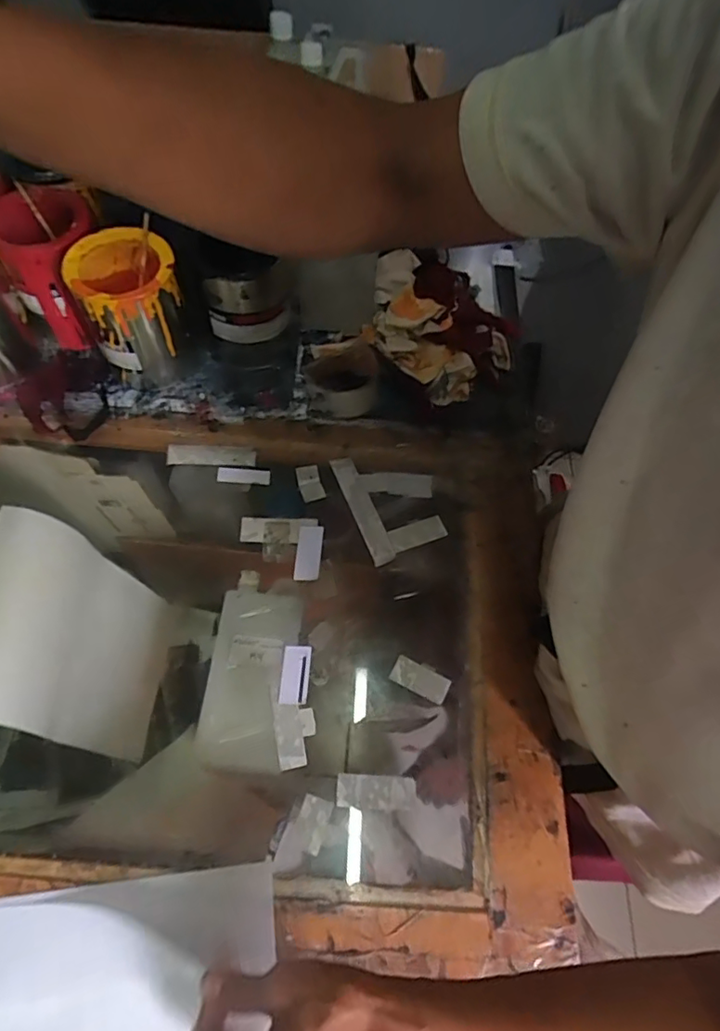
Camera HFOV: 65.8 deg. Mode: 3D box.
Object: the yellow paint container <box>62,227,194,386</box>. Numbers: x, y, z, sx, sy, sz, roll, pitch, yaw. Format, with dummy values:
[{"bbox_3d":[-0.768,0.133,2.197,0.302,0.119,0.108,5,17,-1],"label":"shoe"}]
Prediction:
[{"bbox_3d":[-0.255,-0.227,0.631,0.102,0.153,0.113,-31,69,-18],"label":"yellow paint container"}]

